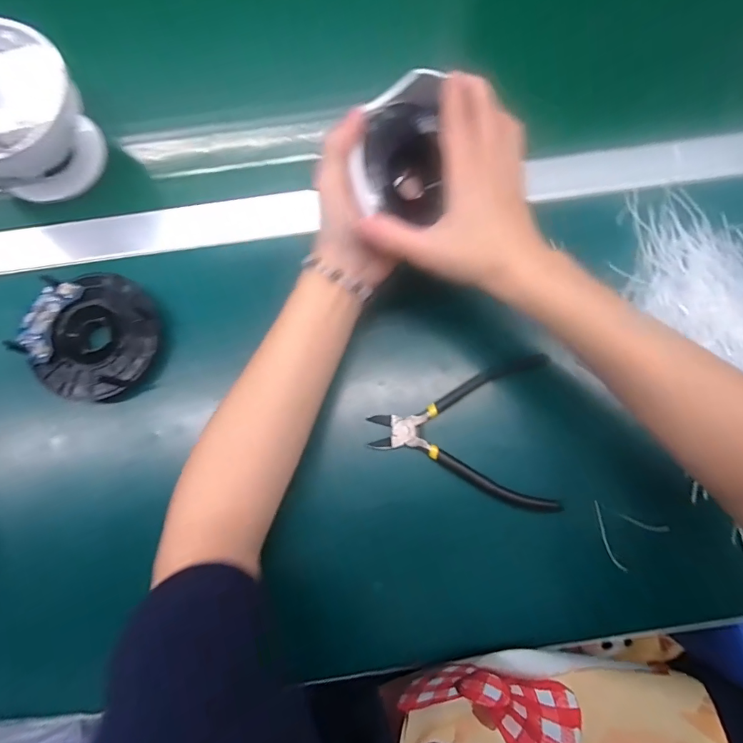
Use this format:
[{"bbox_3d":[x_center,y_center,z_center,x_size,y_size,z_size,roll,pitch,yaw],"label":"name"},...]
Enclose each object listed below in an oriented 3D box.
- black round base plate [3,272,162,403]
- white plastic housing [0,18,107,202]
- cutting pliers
[{"bbox_3d":[-0.221,-0.029,0.335,0.100,0.018,0.099,30,81,-3],"label":"black round base plate"},{"bbox_3d":[-0.290,-0.207,0.334,0.114,0.099,0.118,41,86,-22],"label":"white plastic housing"},{"bbox_3d":[0.071,0.047,0.333,0.139,0.018,0.117,1,75,0],"label":"cutting pliers"}]

